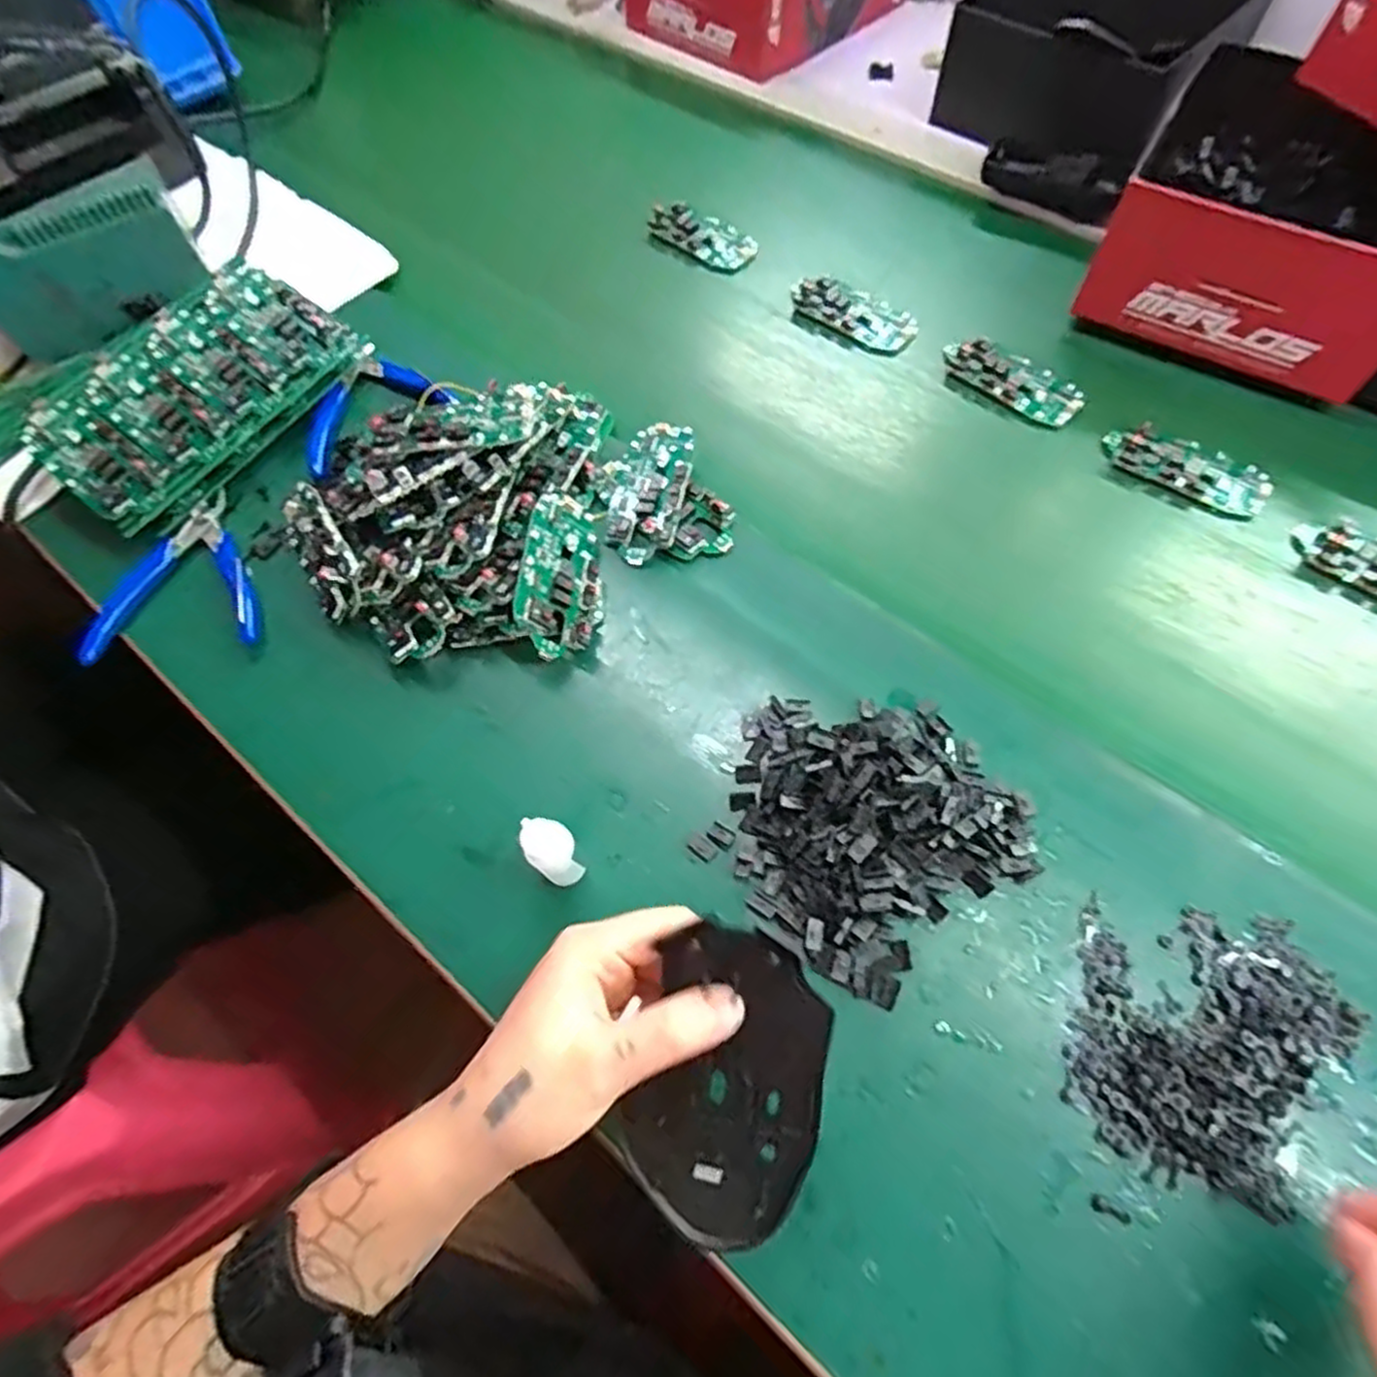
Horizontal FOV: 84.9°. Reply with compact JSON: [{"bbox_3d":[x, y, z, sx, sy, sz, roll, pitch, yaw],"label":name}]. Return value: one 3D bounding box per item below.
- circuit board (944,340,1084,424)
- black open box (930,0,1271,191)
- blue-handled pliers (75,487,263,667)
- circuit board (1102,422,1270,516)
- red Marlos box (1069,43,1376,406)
[{"bbox_3d":[0.225,-0.218,0.523,0.098,0.012,0.044,35,70,18],"label":"circuit board"},{"bbox_3d":[0.350,-0.552,0.640,0.199,0.083,0.260,32,69,17],"label":"black open box"},{"bbox_3d":[-0.321,-0.060,0.459,0.098,0.012,0.118,-25,64,-9],"label":"blue-handled pliers"},{"bbox_3d":[0.318,-0.143,0.480,0.097,0.013,0.043,29,68,16],"label":"circuit board"},{"bbox_3d":[0.410,-0.331,0.522,0.192,0.086,0.233,30,68,17],"label":"red Marlos box"}]

